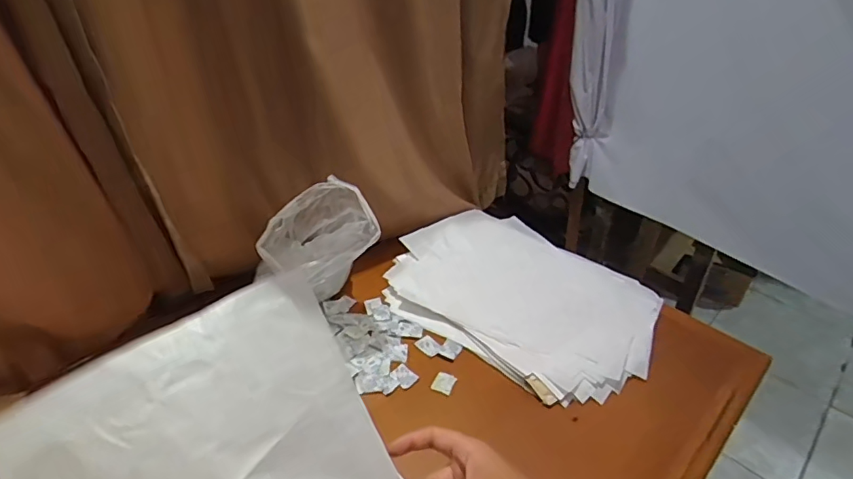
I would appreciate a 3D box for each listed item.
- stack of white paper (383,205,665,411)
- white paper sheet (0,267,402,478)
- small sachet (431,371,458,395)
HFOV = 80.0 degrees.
[{"bbox_3d":[0.164,0.091,0.900,0.459,0.042,0.318,27,44,31],"label":"stack of white paper"},{"bbox_3d":[-0.119,0.159,0.320,0.198,0.033,0.222,-29,84,-27],"label":"white paper sheet"},{"bbox_3d":[0.027,0.218,0.771,0.032,0.004,0.031,23,58,12],"label":"small sachet"}]

